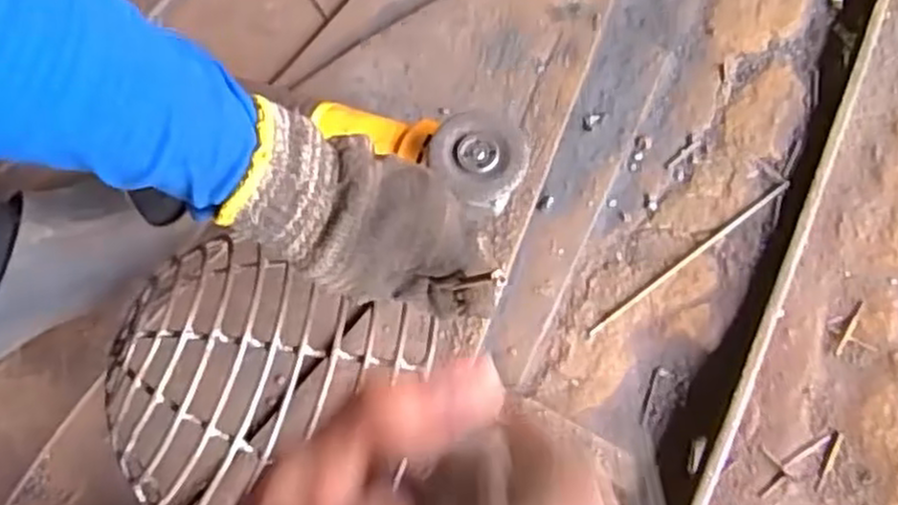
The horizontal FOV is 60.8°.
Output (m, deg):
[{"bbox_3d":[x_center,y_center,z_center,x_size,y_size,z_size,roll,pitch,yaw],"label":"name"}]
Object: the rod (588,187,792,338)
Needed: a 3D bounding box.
[{"bbox_3d":[0.205,0.004,0.653,0.225,0.005,0.008,-35,76,-10],"label":"rod"}]

